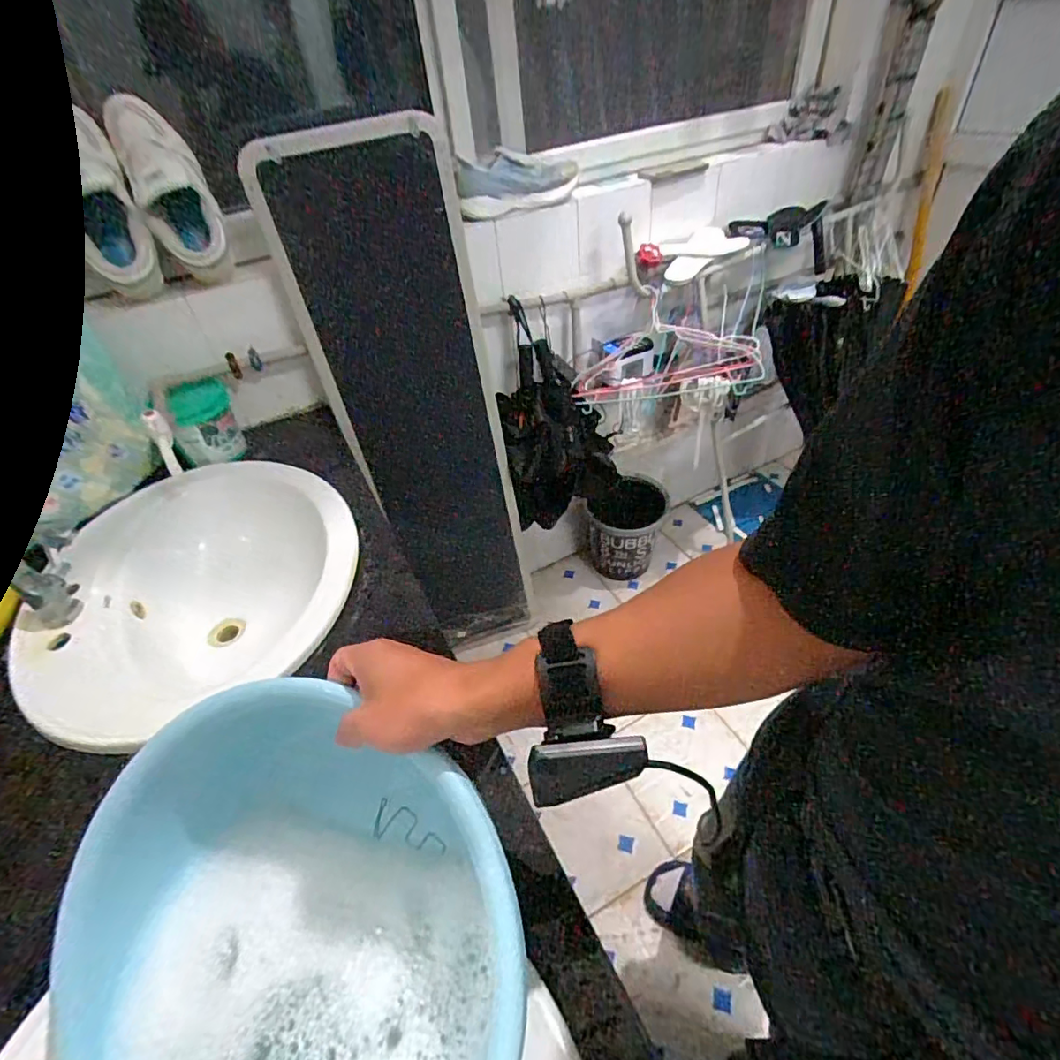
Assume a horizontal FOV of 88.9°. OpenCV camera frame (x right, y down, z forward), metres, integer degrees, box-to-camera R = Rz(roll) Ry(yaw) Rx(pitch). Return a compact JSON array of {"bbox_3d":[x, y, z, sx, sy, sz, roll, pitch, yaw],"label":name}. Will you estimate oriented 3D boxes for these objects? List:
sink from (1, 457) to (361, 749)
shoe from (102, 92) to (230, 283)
[{"bbox_3d":[-0.481,0.106,0.858,0.424,0.208,0.494,21,50,27],"label":"sink"},{"bbox_3d":[-0.577,-0.544,0.875,0.108,0.266,0.137,-27,20,-20],"label":"shoe"}]

